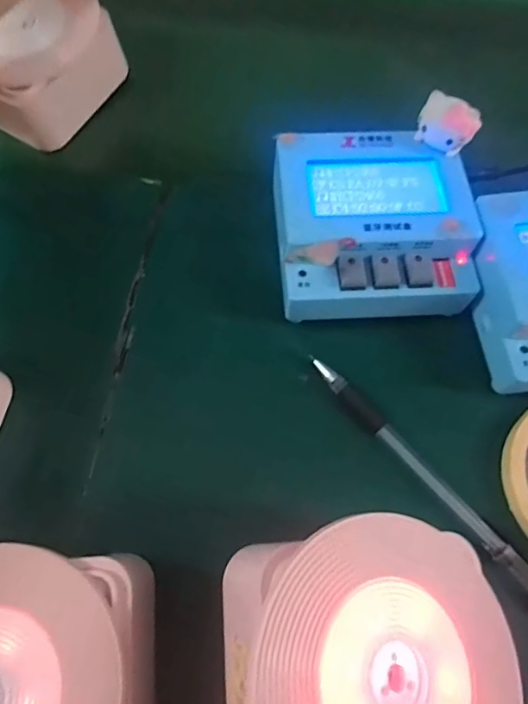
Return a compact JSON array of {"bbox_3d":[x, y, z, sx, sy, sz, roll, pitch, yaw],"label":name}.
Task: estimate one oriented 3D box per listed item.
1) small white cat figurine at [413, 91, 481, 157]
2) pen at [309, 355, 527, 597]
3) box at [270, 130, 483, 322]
[{"bbox_3d":[0.097,-0.119,0.258,0.030,0.025,0.016,28,71,12],"label":"small white cat figurine"},{"bbox_3d":[0.080,0.060,0.240,0.010,0.009,0.155,-38,72,-14],"label":"pen"},{"bbox_3d":[0.059,-0.069,0.270,0.101,0.051,0.099,-3,68,0],"label":"box"}]

